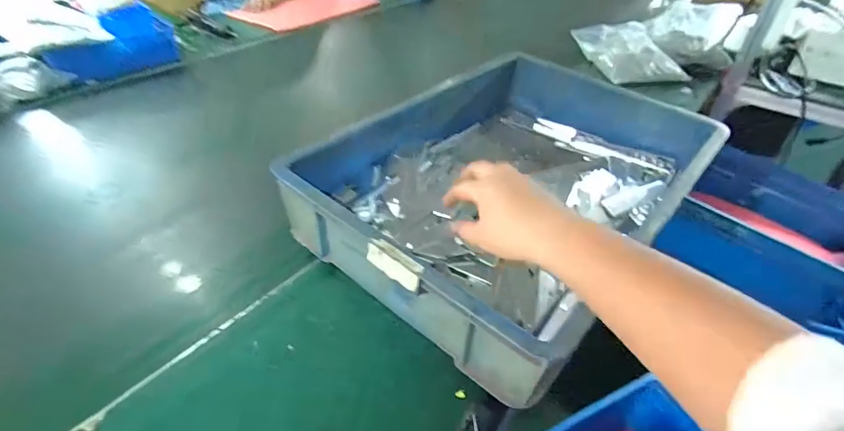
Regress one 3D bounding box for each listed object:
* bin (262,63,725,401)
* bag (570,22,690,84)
[{"bbox_3d":[0.157,-0.061,0.696,0.411,0.127,0.625,29,46,28],"label":"bin"},{"bbox_3d":[0.569,-0.451,1.250,0.186,0.034,0.317,-17,53,3],"label":"bag"}]

